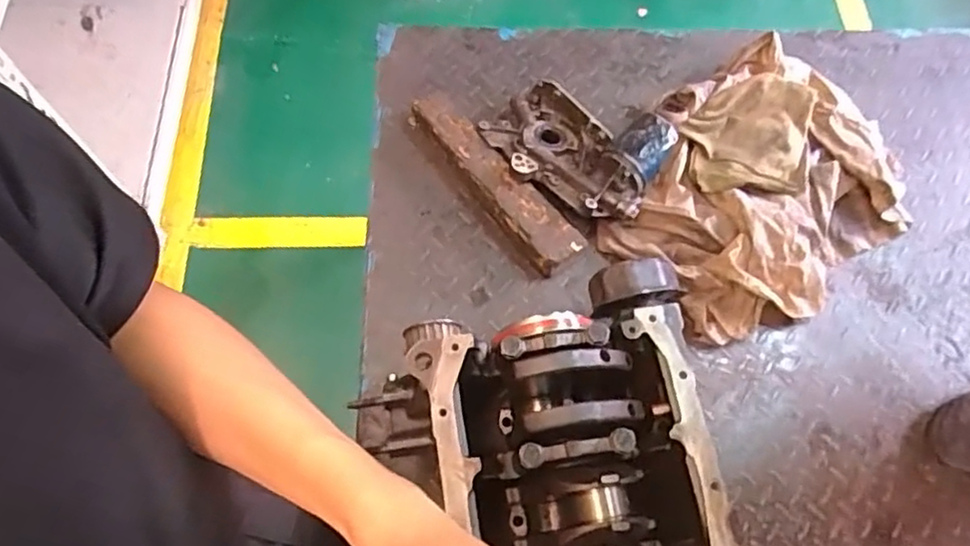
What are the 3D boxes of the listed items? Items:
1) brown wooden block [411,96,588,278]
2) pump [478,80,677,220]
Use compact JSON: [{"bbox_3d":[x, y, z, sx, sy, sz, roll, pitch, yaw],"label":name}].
[{"bbox_3d":[0.015,-0.135,0.925,0.068,0.059,0.319,-34,71,-13],"label":"brown wooden block"},{"bbox_3d":[0.123,-0.179,0.921,0.252,0.102,0.166,37,72,14],"label":"pump"}]

